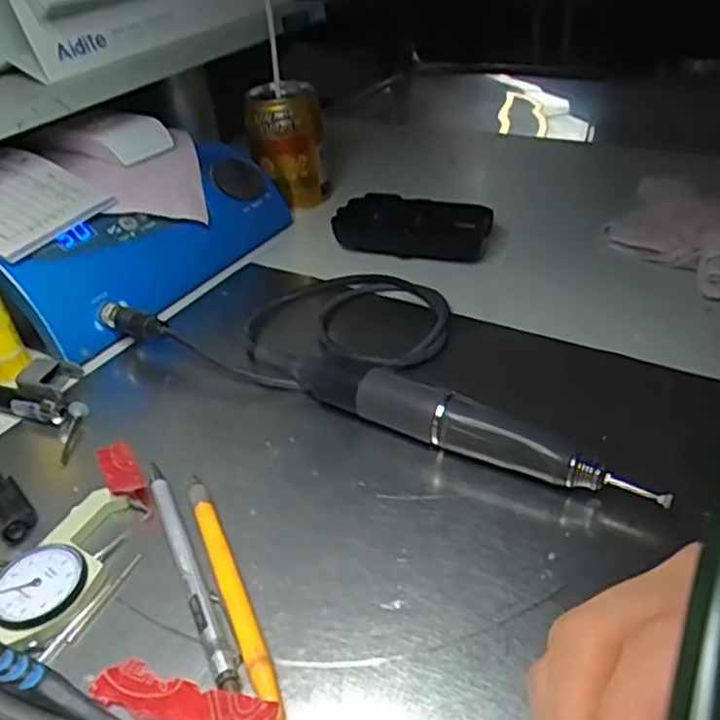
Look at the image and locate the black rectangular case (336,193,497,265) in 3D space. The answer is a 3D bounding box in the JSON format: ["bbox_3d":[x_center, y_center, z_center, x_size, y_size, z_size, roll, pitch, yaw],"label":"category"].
[{"bbox_3d":[0.037,-0.093,0.477,0.106,0.033,0.045,2,37,11],"label":"black rectangular case"}]

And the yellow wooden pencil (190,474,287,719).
[{"bbox_3d":[-0.050,0.090,0.263,0.009,0.008,0.129,-19,38,-17],"label":"yellow wooden pencil"}]

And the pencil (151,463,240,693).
[{"bbox_3d":[-0.071,0.081,0.277,0.010,0.008,0.125,-20,38,-18],"label":"pencil"}]

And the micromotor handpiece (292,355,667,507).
[{"bbox_3d":[0.046,0.032,0.314,0.179,0.028,0.021,18,42,29],"label":"micromotor handpiece"}]

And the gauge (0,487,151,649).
[{"bbox_3d":[-0.123,0.083,0.280,0.038,0.010,0.074,9,39,20],"label":"gauge"}]

